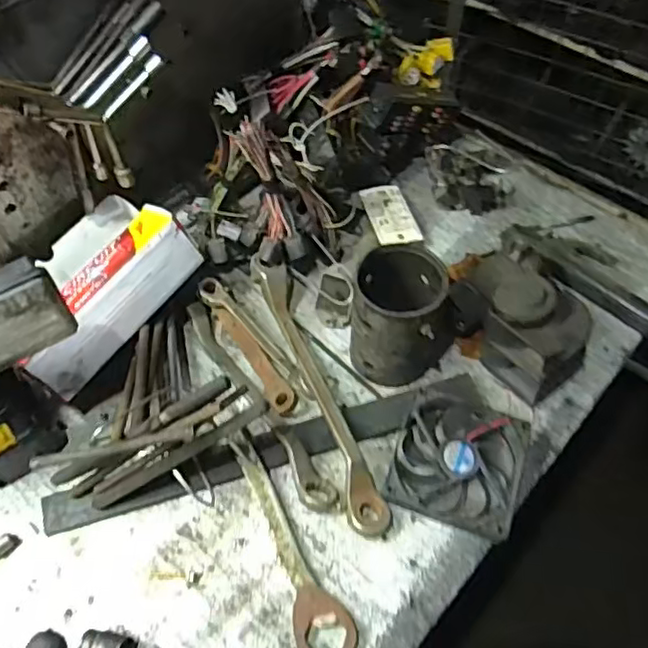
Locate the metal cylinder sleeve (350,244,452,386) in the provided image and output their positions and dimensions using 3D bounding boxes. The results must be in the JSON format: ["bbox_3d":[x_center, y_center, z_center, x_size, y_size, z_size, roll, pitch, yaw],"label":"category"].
[{"bbox_3d":[0.082,-0.005,0.633,0.093,0.125,0.092,0,55,0],"label":"metal cylinder sleeve"}]

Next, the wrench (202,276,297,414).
[{"bbox_3d":[-0.081,0.022,0.667,0.028,0.038,0.174,-28,60,-18],"label":"wrench"}]

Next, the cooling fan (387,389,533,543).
[{"bbox_3d":[0.131,0.129,0.601,0.117,0.030,0.123,17,57,11],"label":"cooling fan"}]

